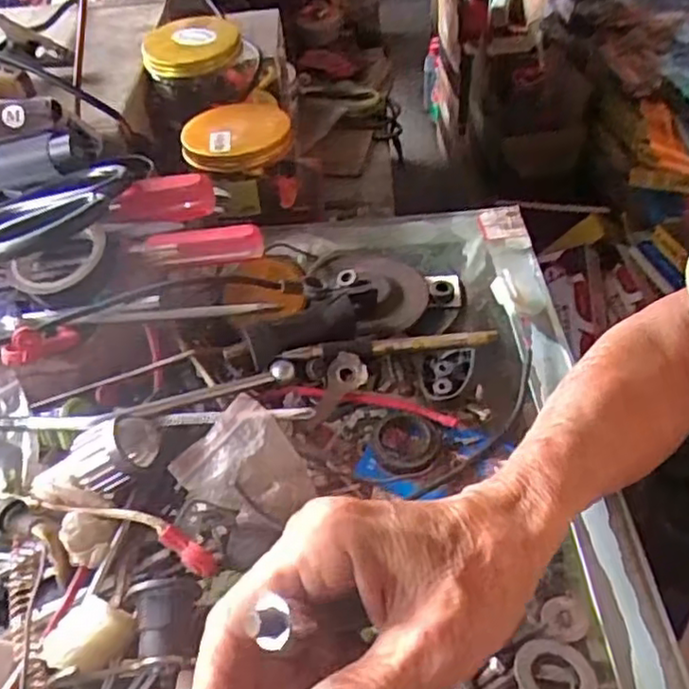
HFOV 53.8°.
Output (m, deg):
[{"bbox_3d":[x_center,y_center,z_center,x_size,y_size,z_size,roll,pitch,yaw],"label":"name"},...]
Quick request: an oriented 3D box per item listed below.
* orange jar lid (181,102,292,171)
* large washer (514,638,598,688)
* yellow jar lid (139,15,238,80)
[{"bbox_3d":[-0.079,-0.154,0.504,0.069,0.019,0.073,-2,46,2],"label":"orange jar lid"},{"bbox_3d":[0.088,0.138,0.284,0.032,0.005,0.030,-2,46,2],"label":"large washer"},{"bbox_3d":[-0.126,-0.248,0.559,0.078,0.019,0.080,-2,46,2],"label":"yellow jar lid"}]

